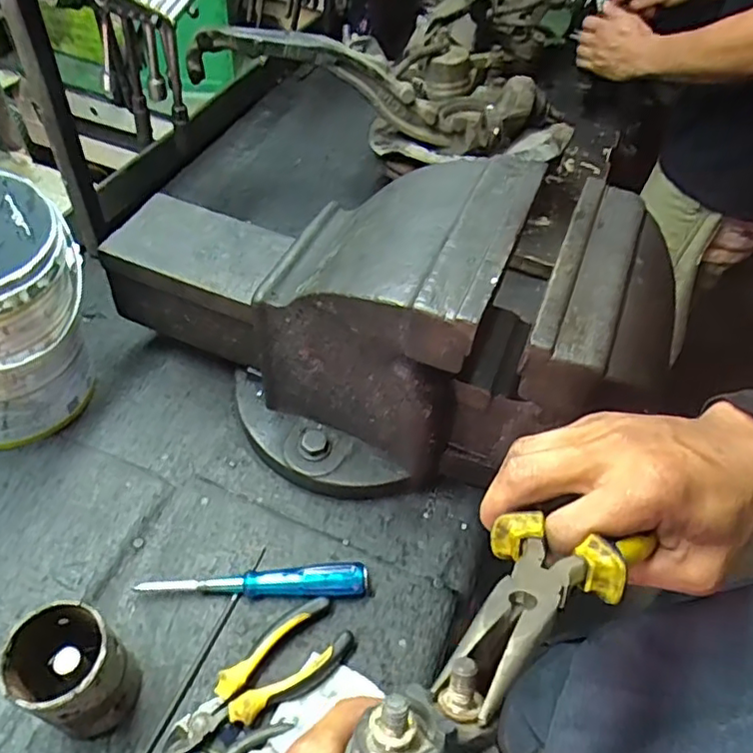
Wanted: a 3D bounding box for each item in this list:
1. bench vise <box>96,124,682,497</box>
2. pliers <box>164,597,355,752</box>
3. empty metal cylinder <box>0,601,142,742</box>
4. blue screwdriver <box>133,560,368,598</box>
[{"bbox_3d":[-0.029,-0.047,0.545,0.468,0.277,0.198,16,52,7],"label":"bench vise"},{"bbox_3d":[-0.091,0.240,0.476,0.152,0.023,0.057,-30,60,-26],"label":"pliers"},{"bbox_3d":[-0.213,0.208,0.427,0.067,0.123,0.062,3,51,-4],"label":"empty metal cylinder"},{"bbox_3d":[-0.104,0.175,0.522,0.189,0.027,0.027,3,51,-4],"label":"blue screwdriver"}]

